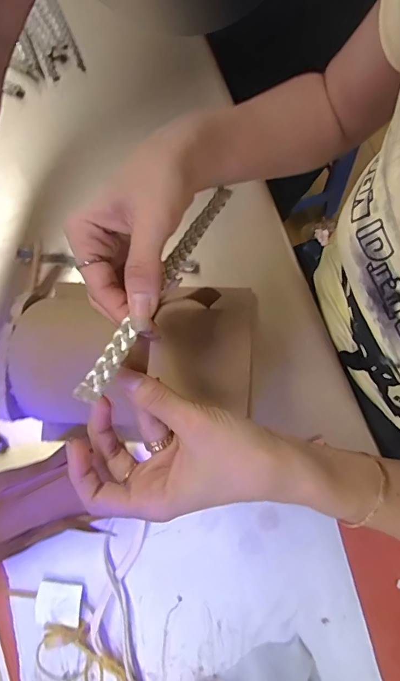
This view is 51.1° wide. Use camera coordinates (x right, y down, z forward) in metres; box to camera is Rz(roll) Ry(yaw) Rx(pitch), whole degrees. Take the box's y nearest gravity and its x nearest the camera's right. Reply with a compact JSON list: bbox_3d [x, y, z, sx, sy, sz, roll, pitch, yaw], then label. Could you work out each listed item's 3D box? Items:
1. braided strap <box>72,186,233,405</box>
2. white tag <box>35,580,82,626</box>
[{"bbox_3d":[-0.020,-0.039,0.266,0.019,0.009,0.185,11,56,30],"label":"braided strap"},{"bbox_3d":[-0.132,0.246,0.393,0.041,0.005,0.035,4,80,0],"label":"white tag"}]

